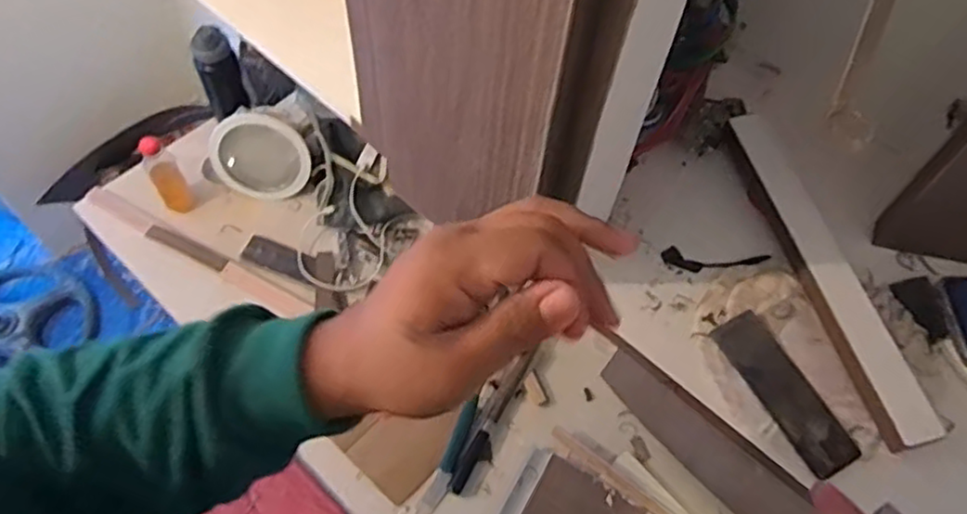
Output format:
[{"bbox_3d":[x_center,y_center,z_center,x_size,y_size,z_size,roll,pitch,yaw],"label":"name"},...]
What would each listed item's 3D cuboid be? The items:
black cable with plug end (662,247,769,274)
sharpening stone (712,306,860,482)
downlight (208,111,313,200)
[{"bbox_3d":[0.201,0.005,0.590,0.089,0.008,0.023,8,60,2],"label":"black cable with plug end"},{"bbox_3d":[0.235,0.105,0.532,0.041,0.009,0.133,-23,64,-15],"label":"sharpening stone"},{"bbox_3d":[-0.429,-0.186,1.300,0.185,0.164,0.051,25,18,-24],"label":"downlight"}]

